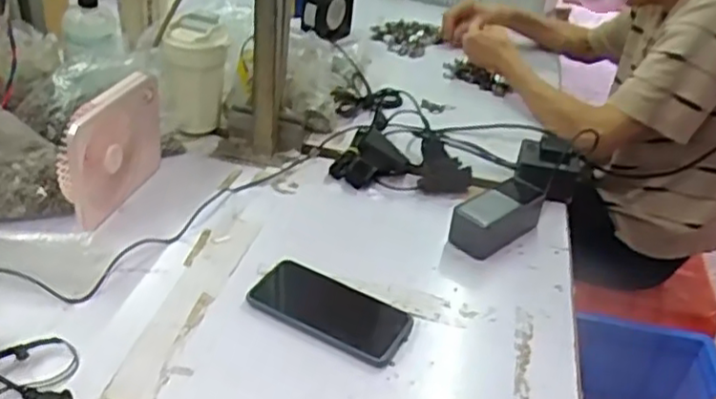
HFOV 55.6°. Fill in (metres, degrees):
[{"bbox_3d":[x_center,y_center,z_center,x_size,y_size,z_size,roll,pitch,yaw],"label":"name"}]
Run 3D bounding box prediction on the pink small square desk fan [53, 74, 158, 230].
[{"bbox_3d":[-0.279,-0.064,0.779,0.030,0.123,0.165,15,35,12],"label":"pink small square desk fan"}]

